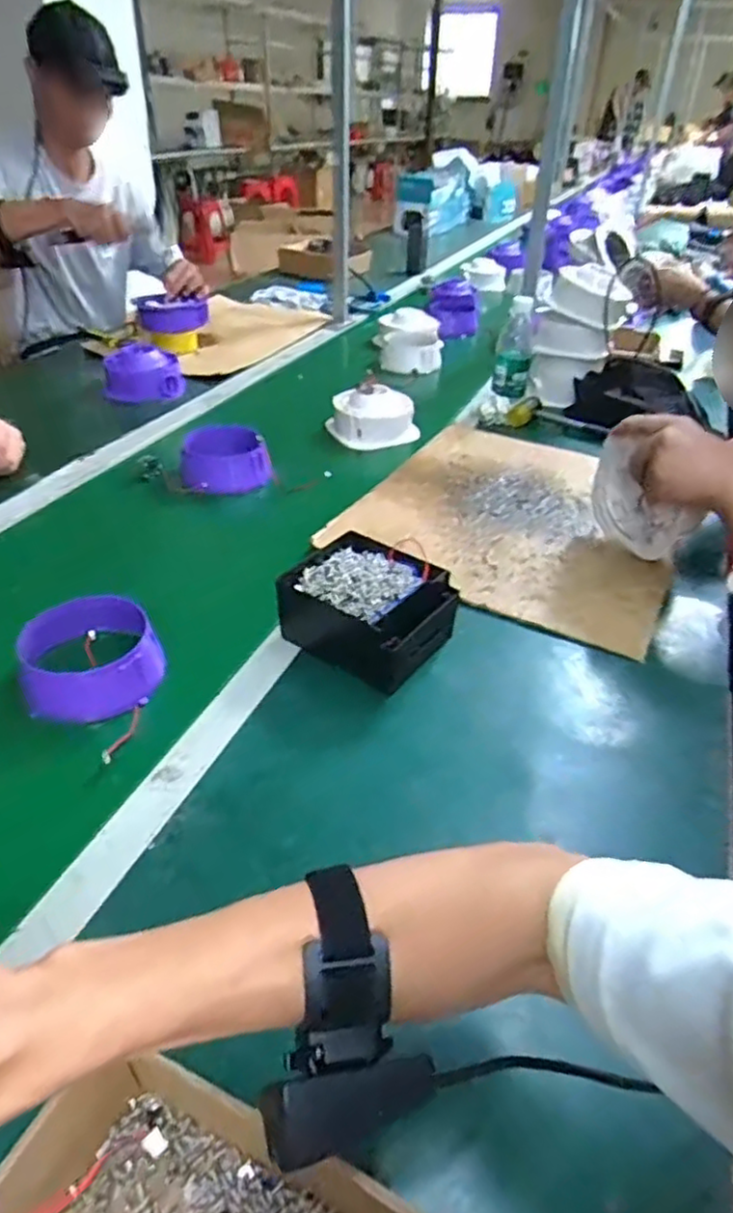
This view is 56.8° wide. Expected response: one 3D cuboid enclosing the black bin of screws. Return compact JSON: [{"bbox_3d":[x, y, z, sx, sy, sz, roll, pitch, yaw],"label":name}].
[{"bbox_3d":[0.001,0.001,0.678,0.152,0.071,0.124,23,42,26],"label":"black bin of screws"}]

